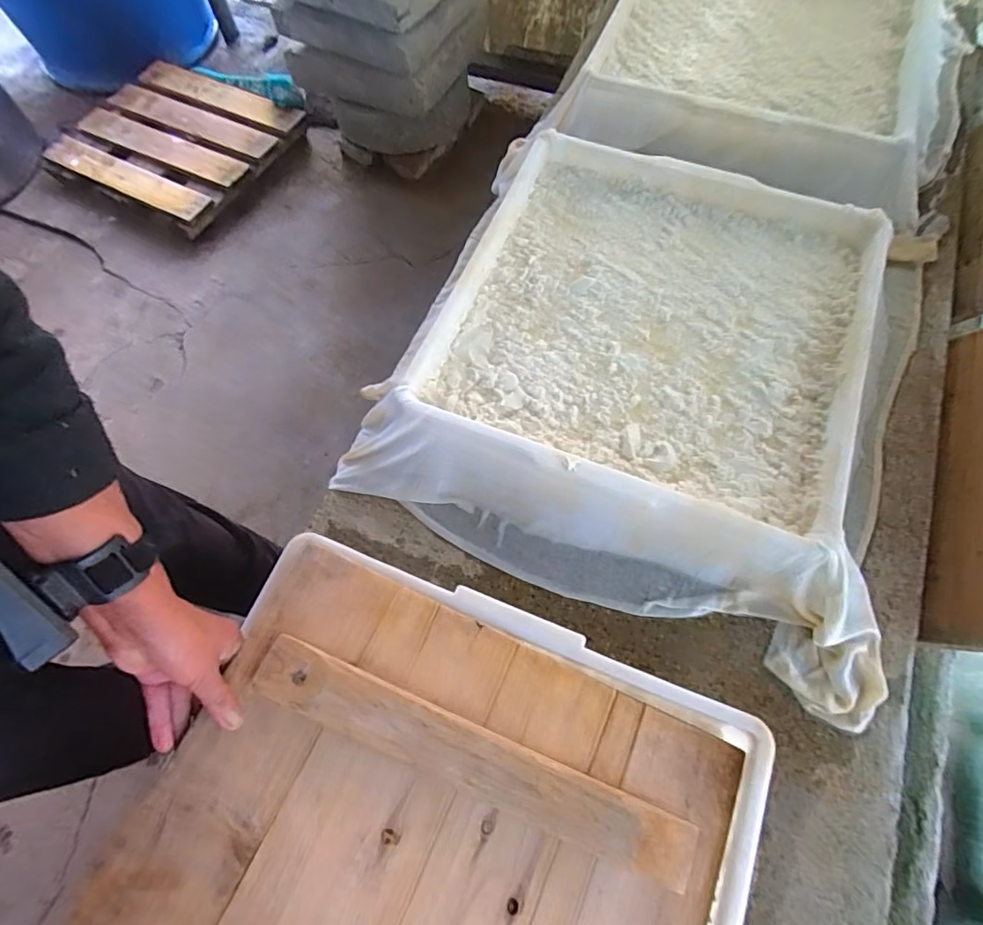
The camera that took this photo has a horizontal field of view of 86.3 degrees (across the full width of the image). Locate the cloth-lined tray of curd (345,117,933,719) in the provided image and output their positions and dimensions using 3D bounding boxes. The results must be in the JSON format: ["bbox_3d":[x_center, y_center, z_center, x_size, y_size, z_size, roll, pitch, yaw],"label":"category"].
[{"bbox_3d":[0.234,-0.134,0.675,0.638,0.155,0.661,22,70,12],"label":"cloth-lined tray of curd"}]

